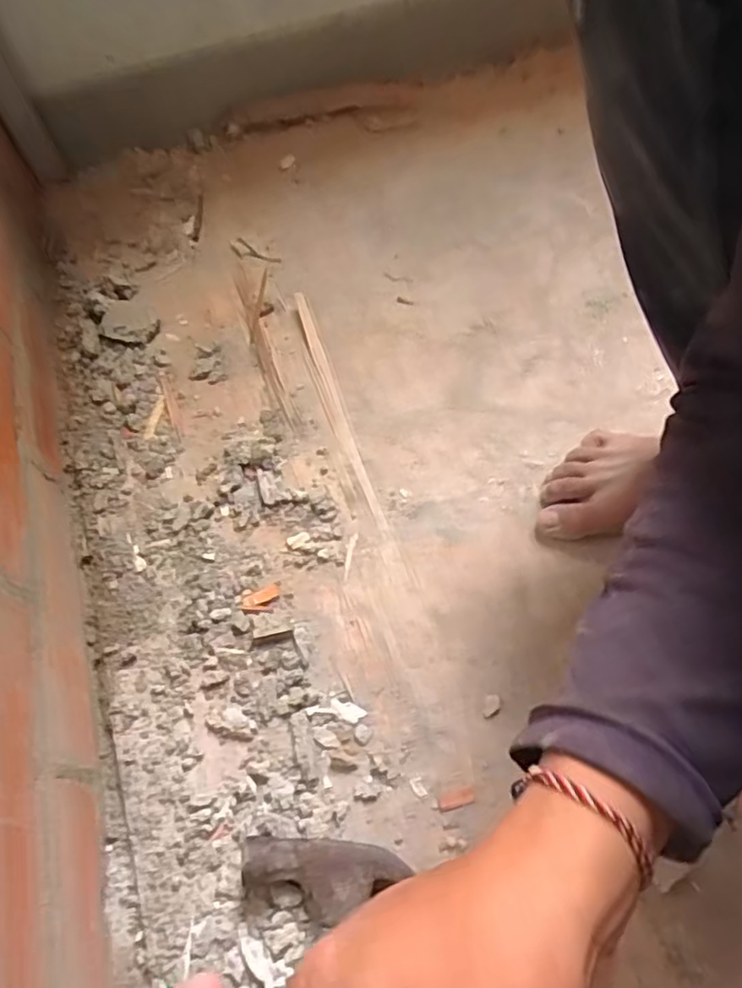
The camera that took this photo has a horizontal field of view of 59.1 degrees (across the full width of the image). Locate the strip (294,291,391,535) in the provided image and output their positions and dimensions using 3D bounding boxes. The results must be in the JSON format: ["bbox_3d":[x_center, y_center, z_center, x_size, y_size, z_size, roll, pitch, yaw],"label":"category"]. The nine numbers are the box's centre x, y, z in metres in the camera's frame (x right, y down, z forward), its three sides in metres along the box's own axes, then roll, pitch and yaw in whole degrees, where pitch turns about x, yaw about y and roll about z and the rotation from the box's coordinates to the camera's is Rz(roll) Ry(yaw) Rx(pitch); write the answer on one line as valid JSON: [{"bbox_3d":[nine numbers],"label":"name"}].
[{"bbox_3d":[-0.033,-0.085,0.600,0.014,0.007,0.270,-17,62,-5],"label":"strip"}]

